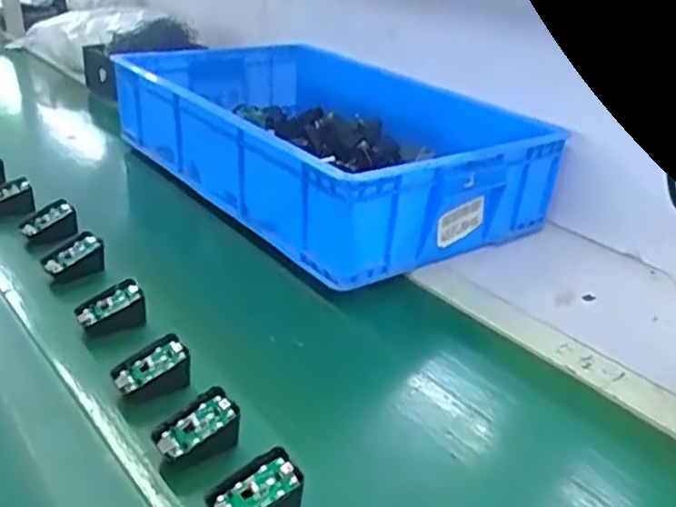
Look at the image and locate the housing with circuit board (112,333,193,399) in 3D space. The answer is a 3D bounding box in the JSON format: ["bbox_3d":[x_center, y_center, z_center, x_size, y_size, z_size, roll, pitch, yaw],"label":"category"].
[{"bbox_3d":[-0.171,0.107,0.632,0.067,0.039,0.045,-20,36,-36],"label":"housing with circuit board"}]

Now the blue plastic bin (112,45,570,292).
[{"bbox_3d":[-0.041,-0.205,1.123,0.470,0.142,0.741,-16,33,-31],"label":"blue plastic bin"}]

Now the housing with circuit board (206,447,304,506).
[{"bbox_3d":[-0.061,0.181,0.511,0.066,0.041,0.047,-9,30,-21],"label":"housing with circuit board"}]

